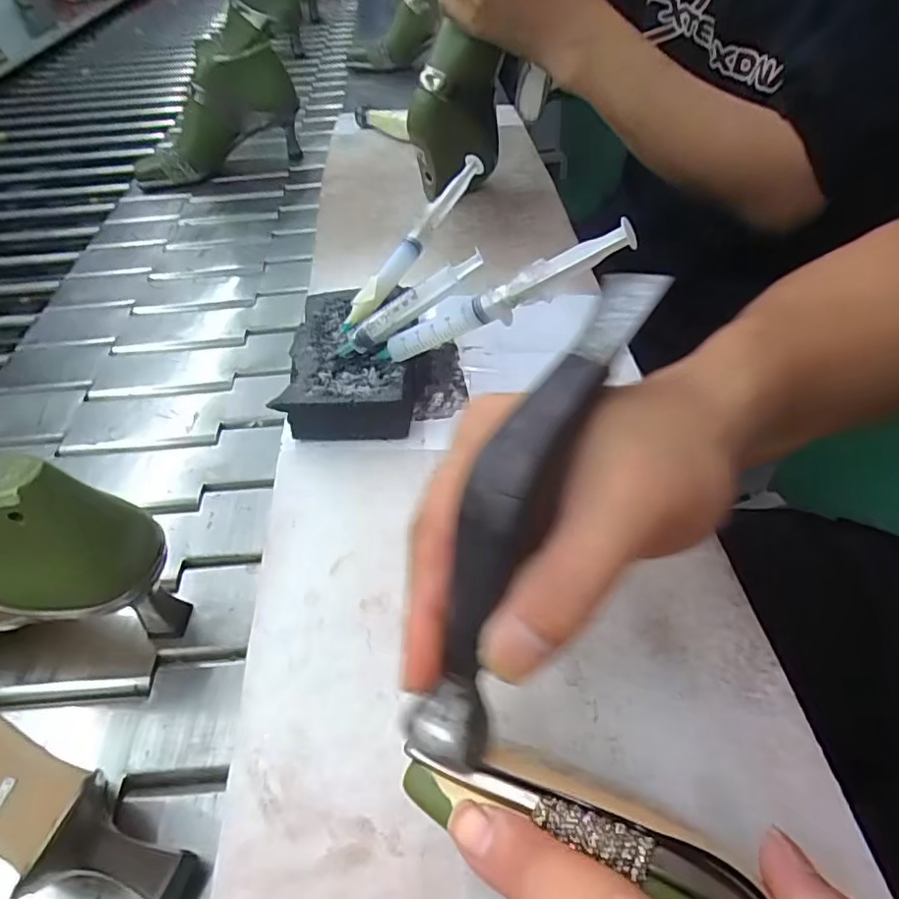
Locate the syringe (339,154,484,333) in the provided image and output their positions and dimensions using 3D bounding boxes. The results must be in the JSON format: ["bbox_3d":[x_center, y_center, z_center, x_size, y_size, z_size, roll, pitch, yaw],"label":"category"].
[{"bbox_3d":[-0.024,-0.151,0.413,0.017,0.023,0.170,27,74,27],"label":"syringe"}]

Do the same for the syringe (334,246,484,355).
[{"bbox_3d":[-0.027,-0.090,0.351,0.108,0.017,0.011,-31,46,15],"label":"syringe"}]

